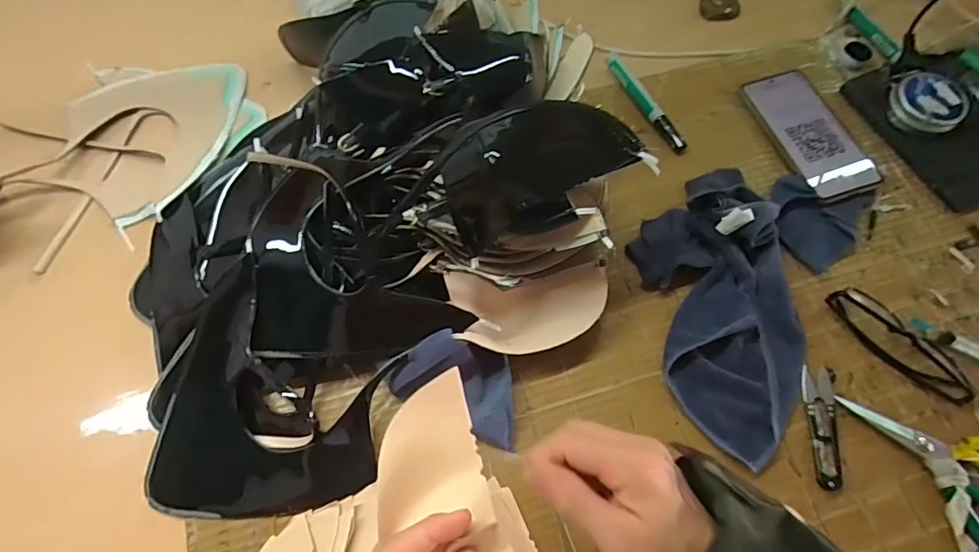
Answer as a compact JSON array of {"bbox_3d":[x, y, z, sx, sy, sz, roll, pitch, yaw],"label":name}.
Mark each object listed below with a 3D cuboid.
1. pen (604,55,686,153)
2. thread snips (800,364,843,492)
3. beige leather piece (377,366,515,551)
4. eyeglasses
[{"bbox_3d":[0.173,-0.193,0.559,0.017,0.020,0.136,-27,70,-11],"label":"pen"},{"bbox_3d":[0.284,0.127,0.430,0.023,0.005,0.099,6,68,2],"label":"thread snips"},{"bbox_3d":[-0.025,0.141,0.294,0.073,0.012,0.152,-22,68,-9],"label":"beige leather piece"},{"bbox_3d":[0.366,0.056,0.448,0.038,0.026,0.129,-39,73,-15],"label":"eyeglasses"}]

